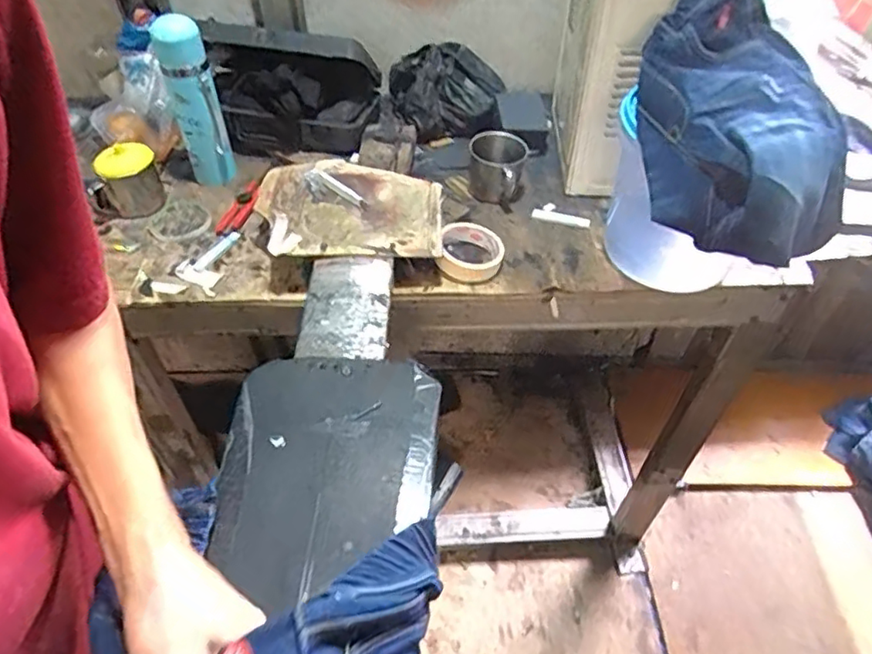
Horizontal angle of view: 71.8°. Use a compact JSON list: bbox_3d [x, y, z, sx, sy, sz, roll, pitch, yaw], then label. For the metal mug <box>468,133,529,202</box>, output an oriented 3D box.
[{"bbox_3d":[0.088,-0.230,0.877,0.082,0.071,0.083,4,47,5],"label":"metal mug"}]

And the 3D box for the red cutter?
[{"bbox_3d":[-0.289,-0.140,0.836,0.041,0.018,0.171,10,48,10],"label":"red cutter"}]

